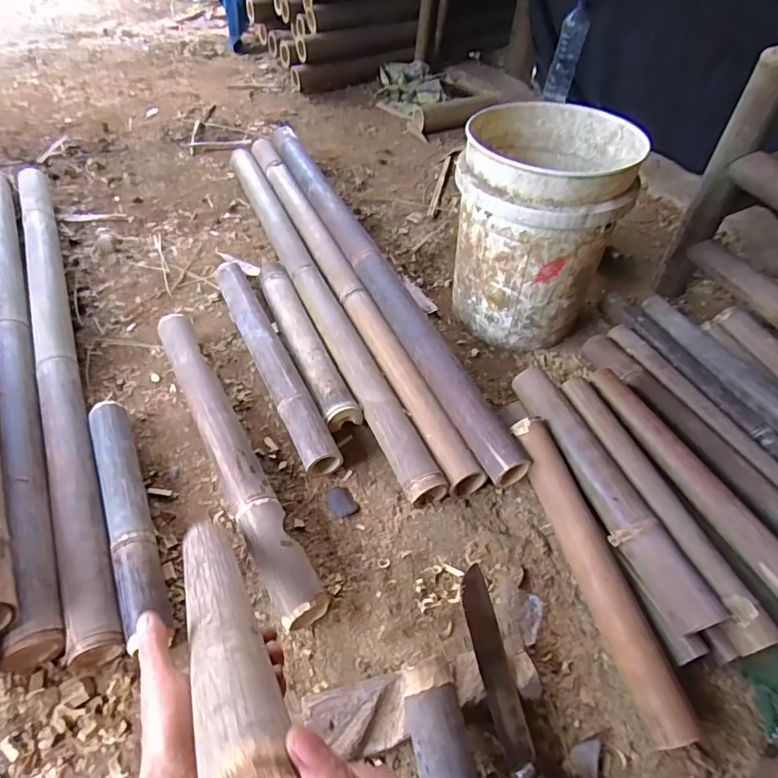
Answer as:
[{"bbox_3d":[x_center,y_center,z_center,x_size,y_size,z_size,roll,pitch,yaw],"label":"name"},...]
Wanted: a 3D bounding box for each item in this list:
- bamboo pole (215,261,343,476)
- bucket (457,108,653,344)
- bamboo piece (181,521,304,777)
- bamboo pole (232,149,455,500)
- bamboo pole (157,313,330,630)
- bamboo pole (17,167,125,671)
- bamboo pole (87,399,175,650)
[{"bbox_3d":[-0.221,-0.062,0.929,0.057,0.069,0.539,-19,54,-21],"label":"bamboo pole"},{"bbox_3d":[0.264,-0.291,0.966,0.279,0.379,0.290,20,50,11],"label":"bucket"},{"bbox_3d":[-0.150,0.193,0.445,0.050,0.041,0.444,-20,10,-21],"label":"bamboo piece"},{"bbox_3d":[-0.180,-0.242,1.079,0.068,0.070,1.147,-17,53,-19],"label":"bamboo pole"},{"bbox_3d":[-0.255,0.085,0.796,0.068,0.070,0.606,-21,55,-22],"label":"bamboo pole"},{"bbox_3d":[-0.607,-0.097,0.916,0.070,0.063,1.180,-18,54,-20],"label":"bamboo pole"},{"bbox_3d":[-0.368,0.172,0.713,0.054,0.061,0.371,-18,54,-20],"label":"bamboo pole"}]

